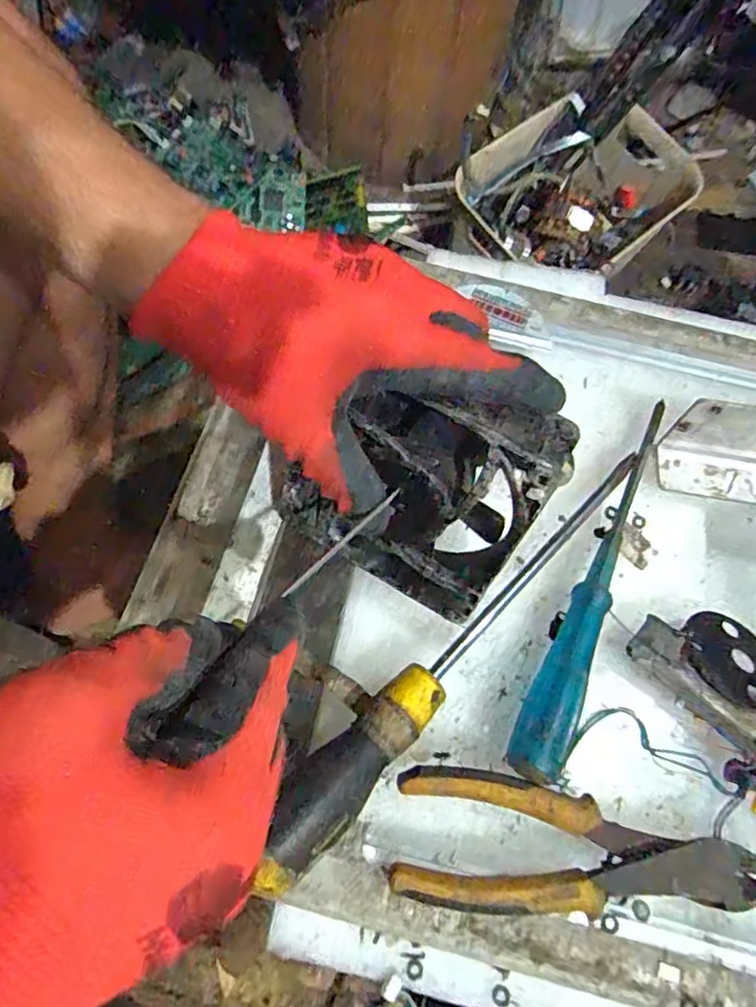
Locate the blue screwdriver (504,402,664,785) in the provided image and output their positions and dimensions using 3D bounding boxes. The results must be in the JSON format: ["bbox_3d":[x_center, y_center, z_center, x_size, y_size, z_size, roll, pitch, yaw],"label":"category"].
[{"bbox_3d":[0.126,0.035,0.337,0.023,0.024,0.243,26,67,9],"label":"blue screwdriver"}]

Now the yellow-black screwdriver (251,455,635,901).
[{"bbox_3d":[0.045,0.064,0.311,0.033,0.039,0.294,40,70,14],"label":"yellow-black screwdriver"}]

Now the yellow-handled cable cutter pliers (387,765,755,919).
[{"bbox_3d":[0.093,0.166,0.281,0.170,0.020,0.057,8,65,1],"label":"yellow-handled cable cutter pliers"}]

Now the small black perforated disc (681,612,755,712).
[{"bbox_3d":[0.189,0.083,0.318,0.058,0.004,0.053,12,48,-13],"label":"small black perforated disc"}]

